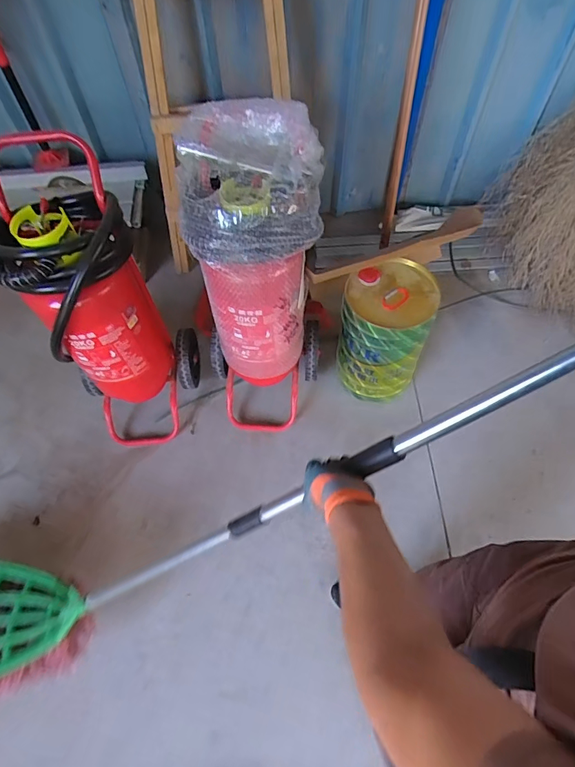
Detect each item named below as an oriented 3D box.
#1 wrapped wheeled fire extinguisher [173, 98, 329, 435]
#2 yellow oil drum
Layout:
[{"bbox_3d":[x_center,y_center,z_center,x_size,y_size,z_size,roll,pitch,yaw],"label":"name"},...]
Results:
[{"bbox_3d":[-0.082,-0.232,1.195,0.333,0.838,0.390,1,60,1],"label":"wrapped wheeled fire extinguisher"},{"bbox_3d":[0.301,-0.156,1.346,0.271,0.386,0.241,5,61,4],"label":"yellow oil drum"}]

